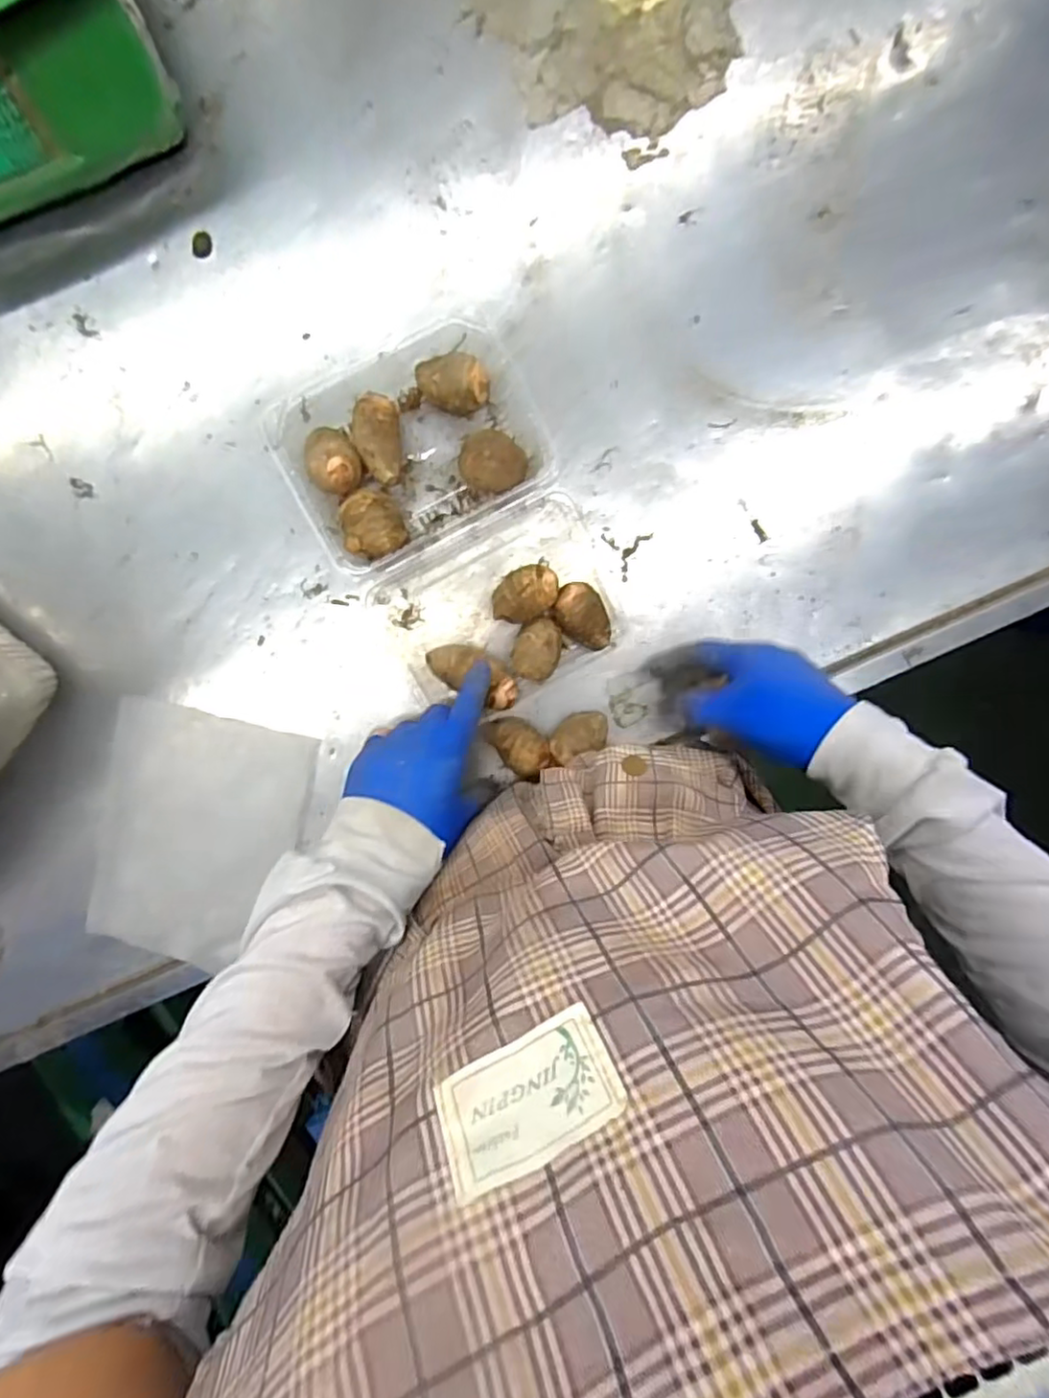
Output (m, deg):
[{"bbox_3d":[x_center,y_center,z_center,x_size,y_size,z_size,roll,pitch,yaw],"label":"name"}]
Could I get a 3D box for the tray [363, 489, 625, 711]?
[{"bbox_3d":[-0.017,-0.067,0.483,0.172,0.049,0.131,-27,98,1],"label":"tray"}]

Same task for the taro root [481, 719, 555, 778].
[{"bbox_3d":[-0.004,0.034,0.500,0.033,0.039,0.056,-44,97,3],"label":"taro root"}]

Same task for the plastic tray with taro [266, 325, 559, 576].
[{"bbox_3d":[-0.081,-0.186,0.466,0.171,0.049,0.141,-26,98,1],"label":"plastic tray with taro"}]

